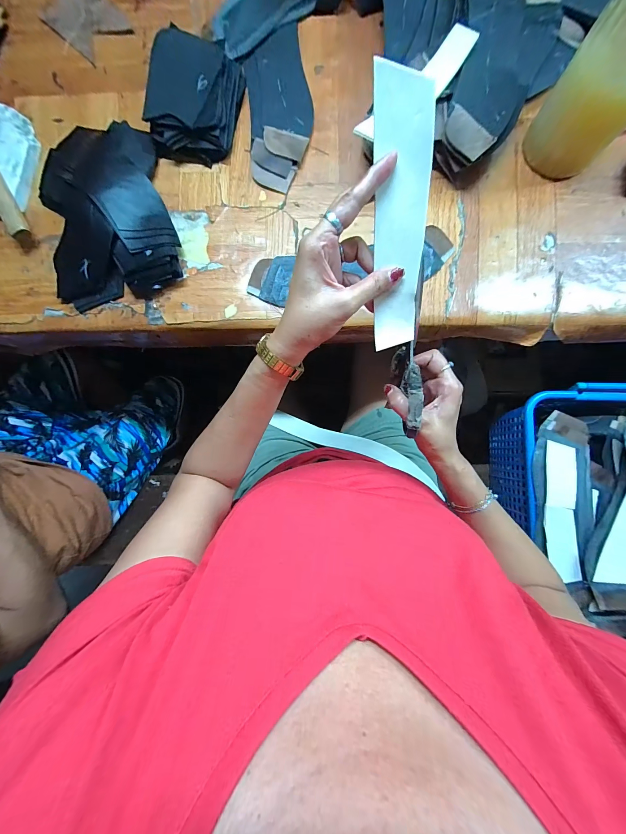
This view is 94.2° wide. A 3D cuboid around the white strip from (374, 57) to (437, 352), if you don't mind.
[{"bbox_3d":[0.074,-0.160,0.247,0.042,0.011,0.194,-4,116,3],"label":"white strip"}]

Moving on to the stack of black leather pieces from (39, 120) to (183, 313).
[{"bbox_3d":[-0.283,-0.283,0.392,0.173,0.041,0.243,-11,87,2],"label":"stack of black leather pieces"}]

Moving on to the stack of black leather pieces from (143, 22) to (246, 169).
[{"bbox_3d":[-0.162,-0.427,0.391,0.111,0.042,0.144,10,88,3],"label":"stack of black leather pieces"}]

